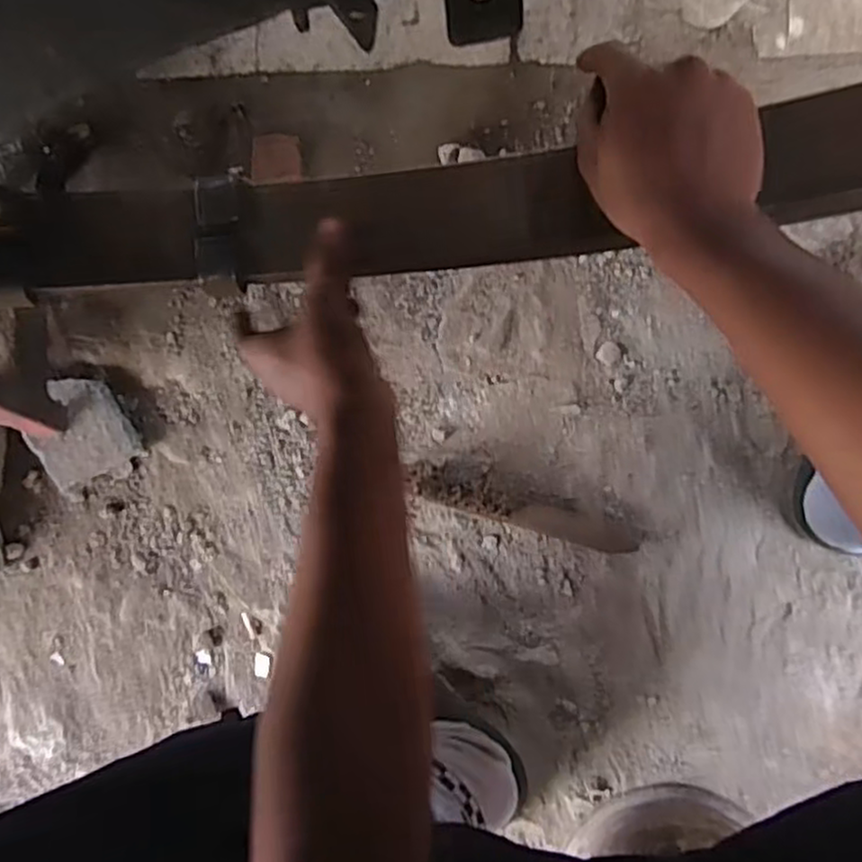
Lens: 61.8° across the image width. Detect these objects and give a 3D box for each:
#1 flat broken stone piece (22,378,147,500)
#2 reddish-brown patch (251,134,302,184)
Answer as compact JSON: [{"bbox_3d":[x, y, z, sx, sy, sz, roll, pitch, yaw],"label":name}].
[{"bbox_3d":[-0.381,0.001,0.779,0.106,0.041,0.113,-29,85,8],"label":"flat broken stone piece"},{"bbox_3d":[-0.160,-0.280,0.745,0.050,0.020,0.046,1,90,9],"label":"reddish-brown patch"}]

